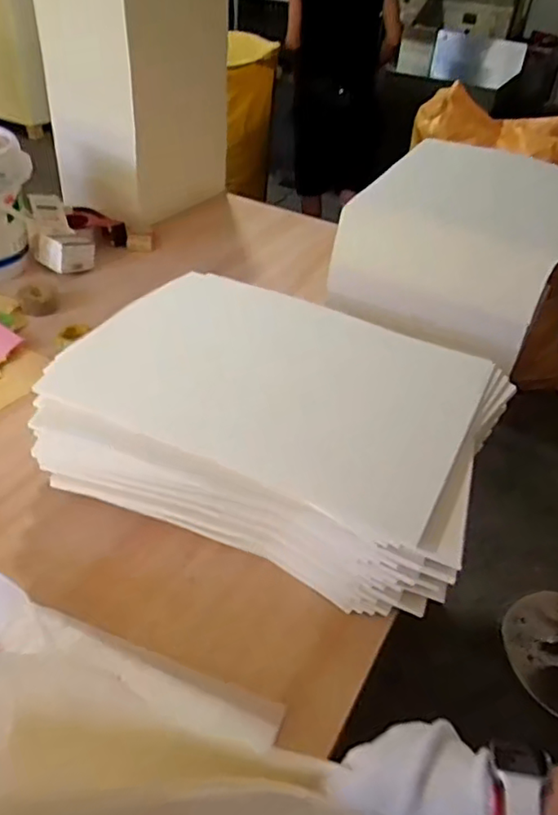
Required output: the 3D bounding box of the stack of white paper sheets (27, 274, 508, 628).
[{"bbox_3d":[-0.007,0.026,0.847,0.571,0.138,0.373,18,41,14],"label":"stack of white paper sheets"}]

